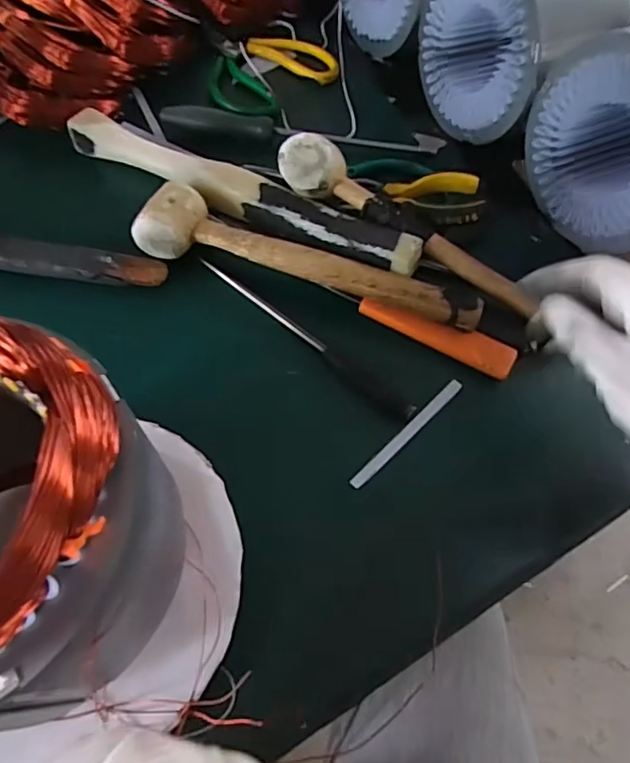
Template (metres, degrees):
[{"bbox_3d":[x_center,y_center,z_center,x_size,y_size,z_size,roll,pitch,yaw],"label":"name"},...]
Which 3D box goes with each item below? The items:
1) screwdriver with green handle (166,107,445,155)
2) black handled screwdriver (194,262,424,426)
[{"bbox_3d":[-0.012,-0.236,0.538,0.264,0.024,0.032,2,61,-3],"label":"screwdriver with green handle"},{"bbox_3d":[-0.009,-0.030,0.424,0.197,0.013,0.018,34,64,14],"label":"black handled screwdriver"}]

